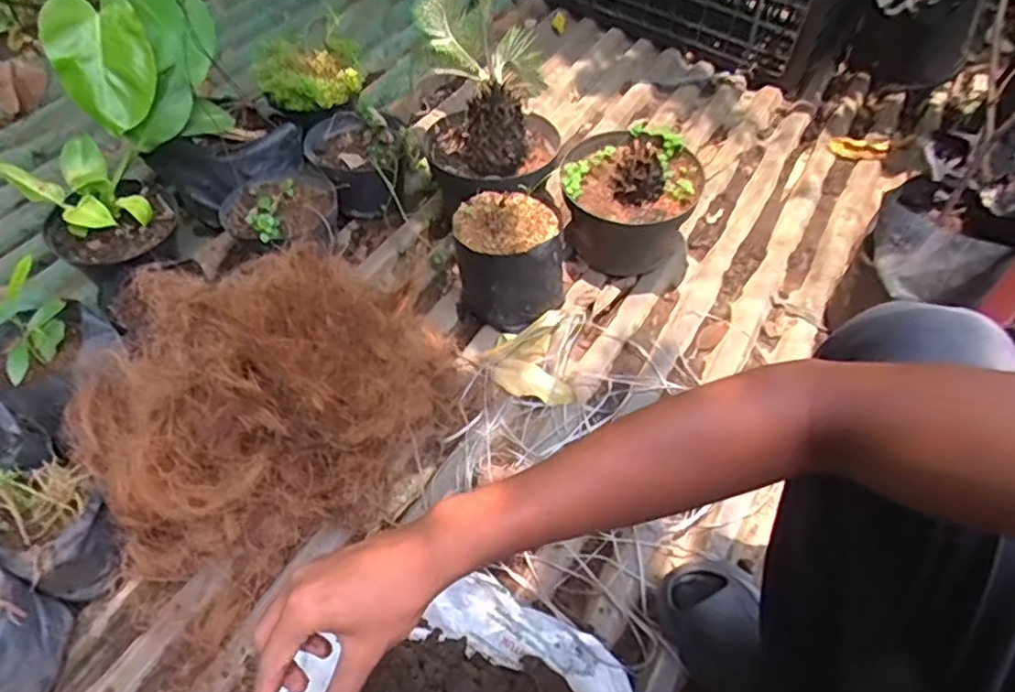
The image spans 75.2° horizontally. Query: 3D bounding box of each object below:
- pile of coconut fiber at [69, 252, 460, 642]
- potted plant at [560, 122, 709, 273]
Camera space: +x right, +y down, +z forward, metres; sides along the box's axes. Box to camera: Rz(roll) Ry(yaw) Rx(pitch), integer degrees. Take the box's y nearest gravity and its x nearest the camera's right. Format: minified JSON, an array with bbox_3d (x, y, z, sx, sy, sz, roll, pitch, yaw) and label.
[{"bbox_3d":[-0.272,0.047,0.787,0.428,0.222,0.315,-35,62,-29],"label":"pile of coconut fiber"},{"bbox_3d":[0.188,-0.233,1.060,0.209,0.183,0.178,23,52,12],"label":"potted plant"}]

